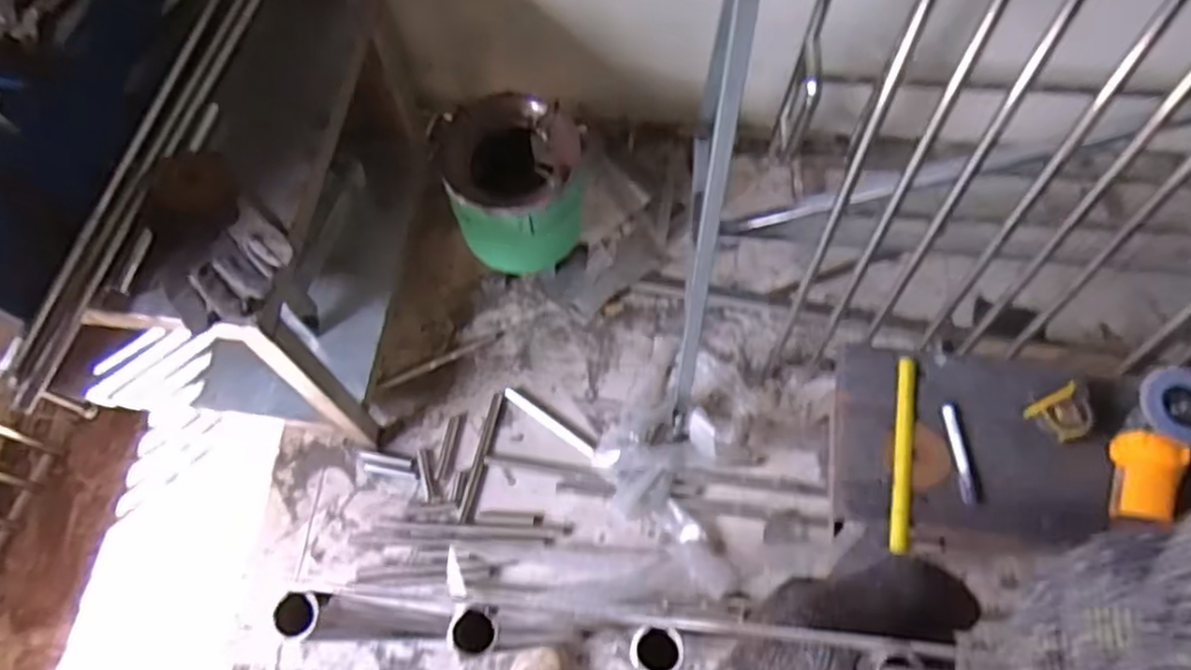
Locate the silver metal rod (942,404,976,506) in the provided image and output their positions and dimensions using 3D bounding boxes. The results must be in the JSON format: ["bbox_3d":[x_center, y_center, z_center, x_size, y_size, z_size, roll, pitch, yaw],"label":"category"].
[{"bbox_3d":[0.469,0.152,0.949,0.017,0.017,0.126,-5,64,1],"label":"silver metal rod"}]

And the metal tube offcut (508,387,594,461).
[{"bbox_3d":[-0.083,0.163,1.381,0.217,0.022,0.026,35,71,18],"label":"metal tube offcut"}]

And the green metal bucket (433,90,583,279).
[{"bbox_3d":[-0.140,-0.259,1.279,0.237,0.178,0.236,-5,64,-2],"label":"green metal bucket"}]

